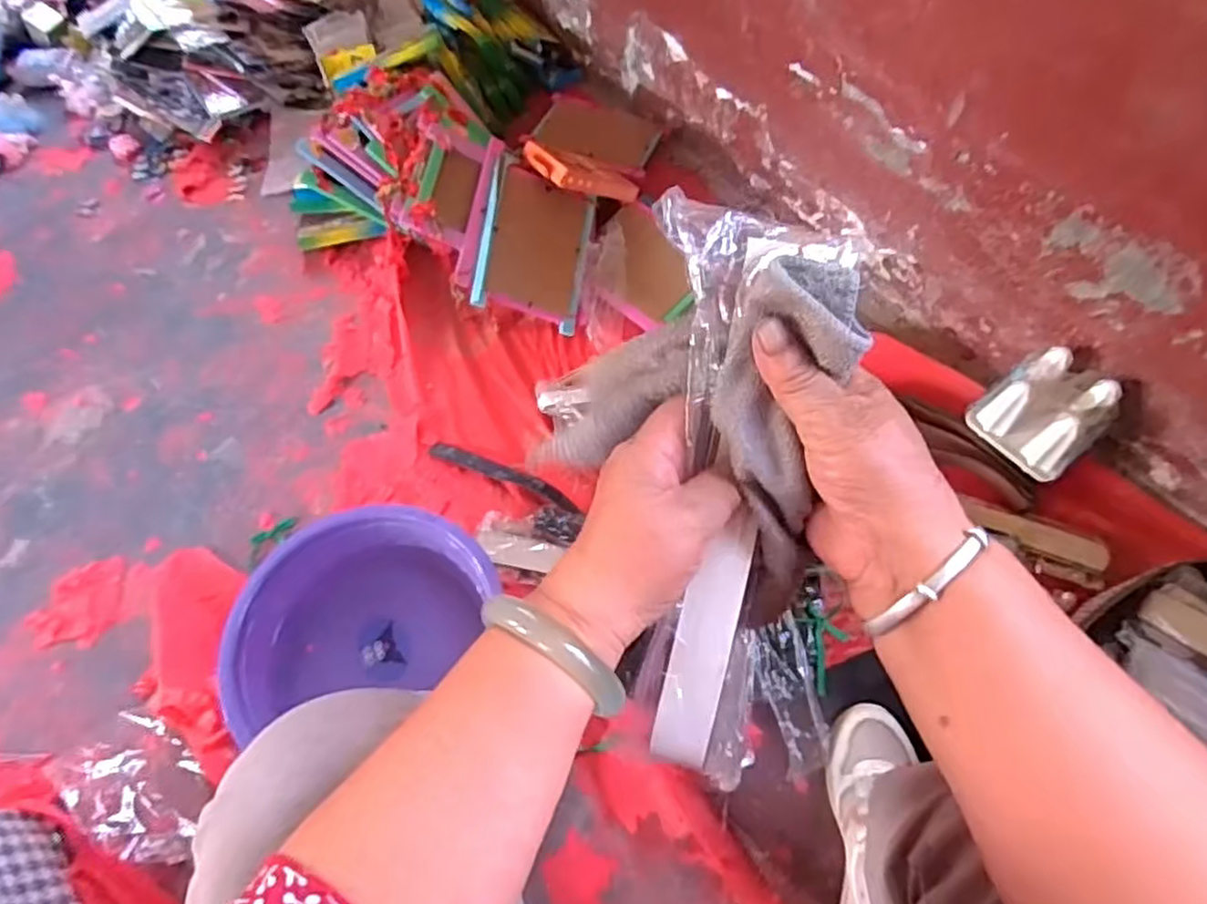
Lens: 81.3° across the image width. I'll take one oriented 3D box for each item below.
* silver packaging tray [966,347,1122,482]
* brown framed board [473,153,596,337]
[{"bbox_3d":[0.526,-0.052,0.835,0.104,0.096,0.125,-36,66,-14],"label":"silver packaging tray"},{"bbox_3d":[-0.094,-0.291,1.004,0.159,0.024,0.204,13,89,-30],"label":"brown framed board"}]

